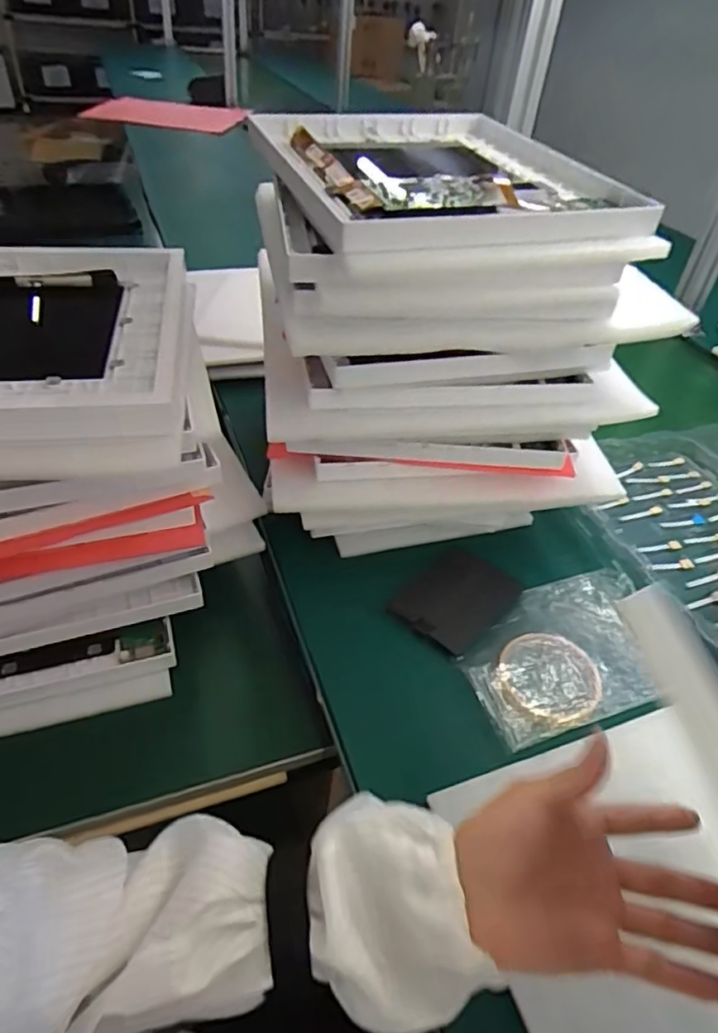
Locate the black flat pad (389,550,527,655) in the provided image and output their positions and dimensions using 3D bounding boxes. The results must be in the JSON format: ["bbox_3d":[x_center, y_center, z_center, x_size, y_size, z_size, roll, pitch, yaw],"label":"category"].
[{"bbox_3d":[0.098,0.078,0.598,0.085,0.009,0.115,35,50,28],"label":"black flat pad"}]

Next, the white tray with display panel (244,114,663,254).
[{"bbox_3d":[0.065,-0.300,0.537,0.267,0.030,0.316,-9,45,-16],"label":"white tray with display panel"}]

